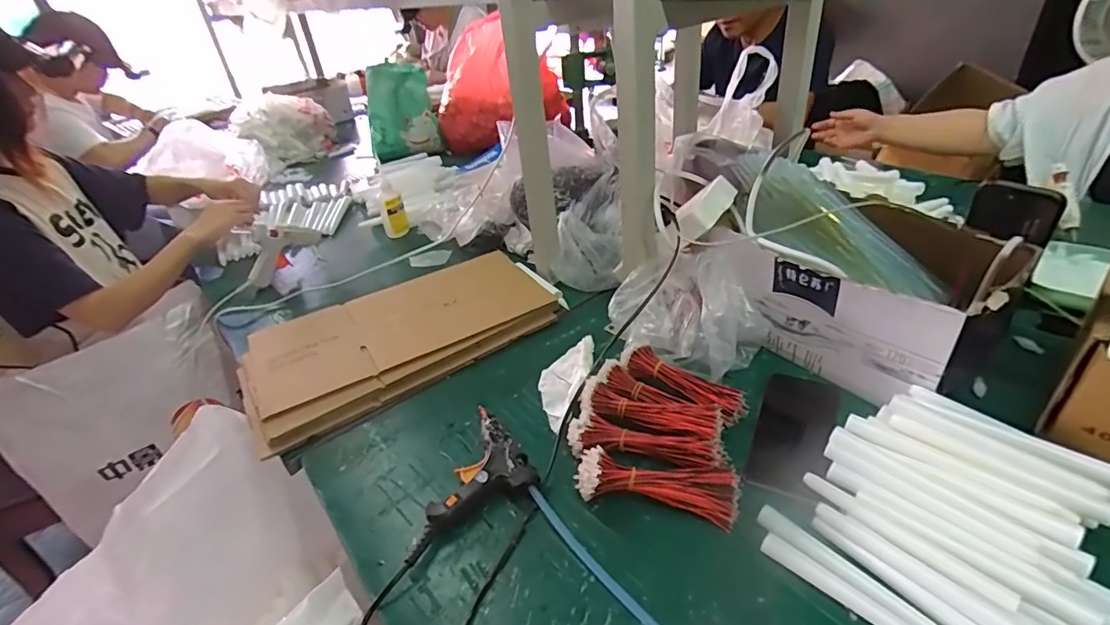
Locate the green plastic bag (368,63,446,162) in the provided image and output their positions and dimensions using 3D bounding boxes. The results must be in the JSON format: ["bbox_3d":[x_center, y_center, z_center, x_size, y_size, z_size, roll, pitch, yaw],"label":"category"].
[{"bbox_3d":[-0.399,-0.513,1.320,0.182,0.214,0.105,-13,35,-9],"label":"green plastic bag"}]

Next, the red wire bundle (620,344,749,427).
[{"bbox_3d":[0.139,0.077,0.576,0.145,0.029,0.043,22,44,35],"label":"red wire bundle"}]

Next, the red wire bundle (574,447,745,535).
[{"bbox_3d":[0.094,0.156,0.477,0.145,0.044,0.053,4,35,16],"label":"red wire bundle"}]

